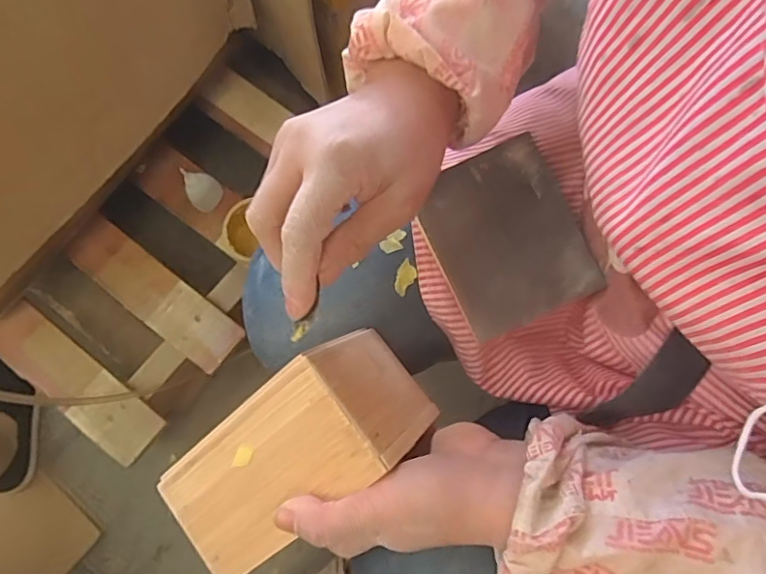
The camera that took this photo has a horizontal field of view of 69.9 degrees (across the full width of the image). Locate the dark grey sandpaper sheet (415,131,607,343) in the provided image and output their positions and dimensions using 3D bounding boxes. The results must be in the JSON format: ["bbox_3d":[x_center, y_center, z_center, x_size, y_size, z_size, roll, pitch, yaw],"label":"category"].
[{"bbox_3d":[0.085,-0.035,0.382,0.098,0.004,0.118,-26,86,0],"label":"dark grey sandpaper sheet"}]

